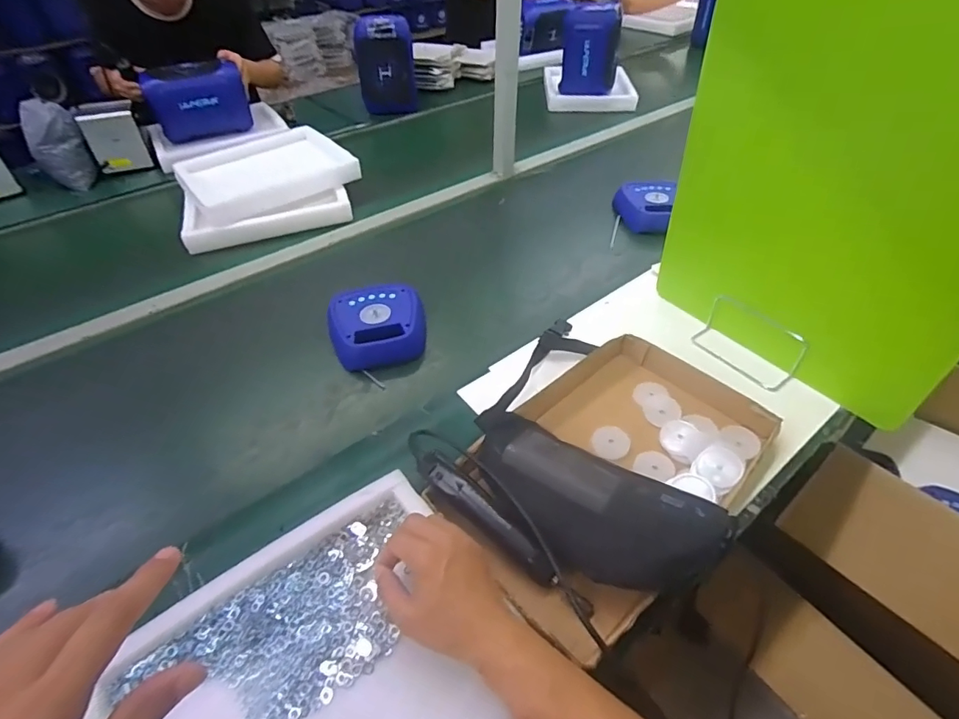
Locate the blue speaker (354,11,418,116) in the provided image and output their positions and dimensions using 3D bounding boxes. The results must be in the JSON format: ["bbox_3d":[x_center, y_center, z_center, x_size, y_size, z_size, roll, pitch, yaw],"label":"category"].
[{"bbox_3d":[-0.286,-0.894,1.504,0.173,0.243,0.092,-5,45,-2],"label":"blue speaker"}]

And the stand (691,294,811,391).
[{"bbox_3d":[0.408,-0.028,0.750,0.050,0.084,0.152,-29,51,-24],"label":"stand"}]

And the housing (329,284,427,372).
[{"bbox_3d":[-0.170,-0.060,0.841,0.158,0.048,0.166,-1,45,1],"label":"housing"}]

